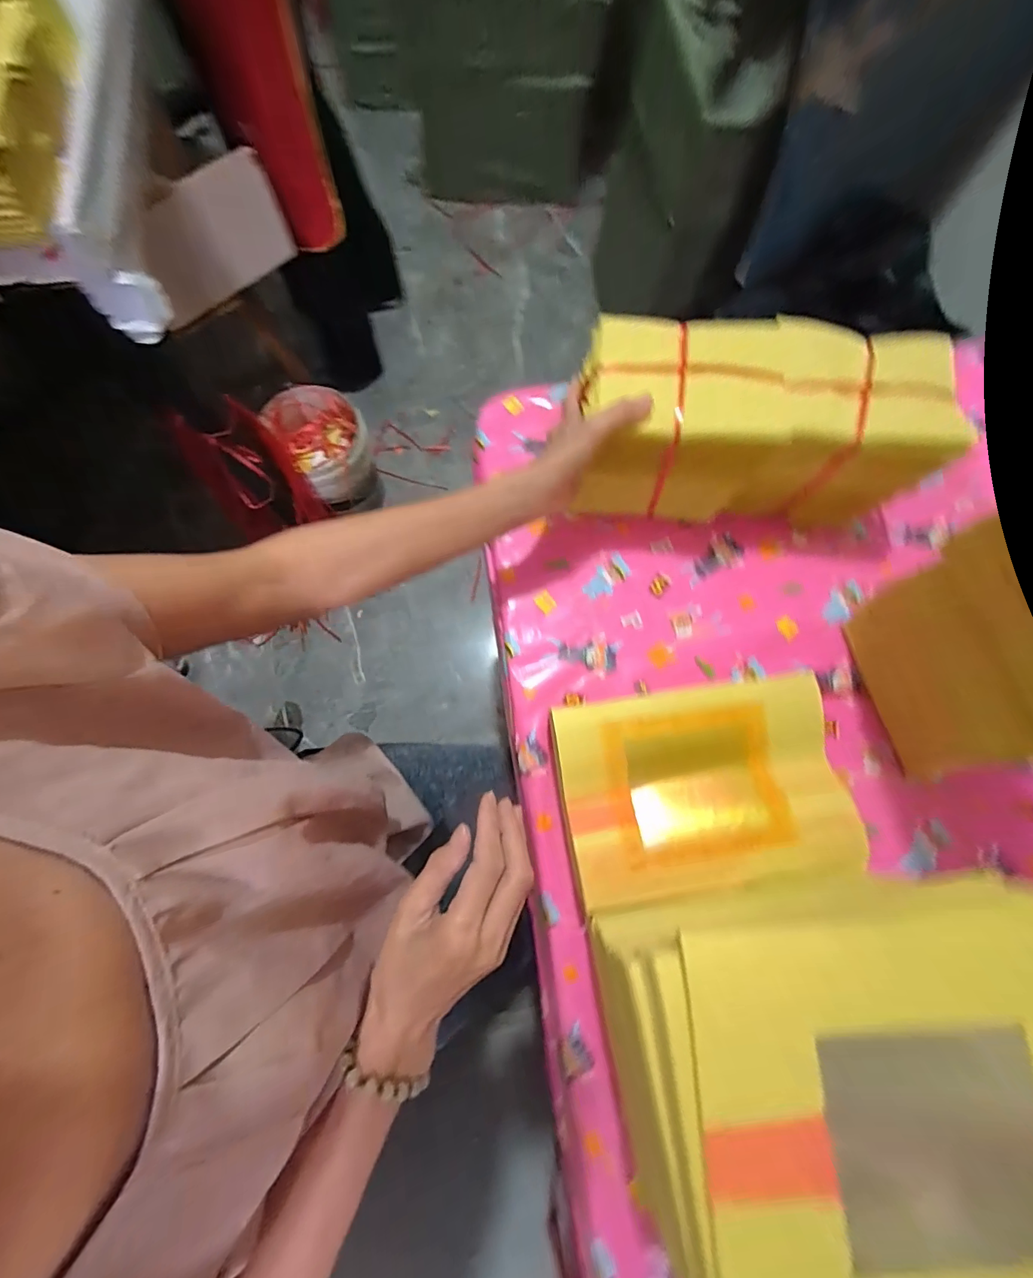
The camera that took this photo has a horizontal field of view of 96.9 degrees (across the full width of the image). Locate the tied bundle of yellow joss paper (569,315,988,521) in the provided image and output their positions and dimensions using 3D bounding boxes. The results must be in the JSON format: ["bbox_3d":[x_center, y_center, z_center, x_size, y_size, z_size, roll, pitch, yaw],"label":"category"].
[{"bbox_3d":[0.218,-0.204,0.456,0.315,0.136,0.115,3,76,-3],"label":"tied bundle of yellow joss paper"}]

